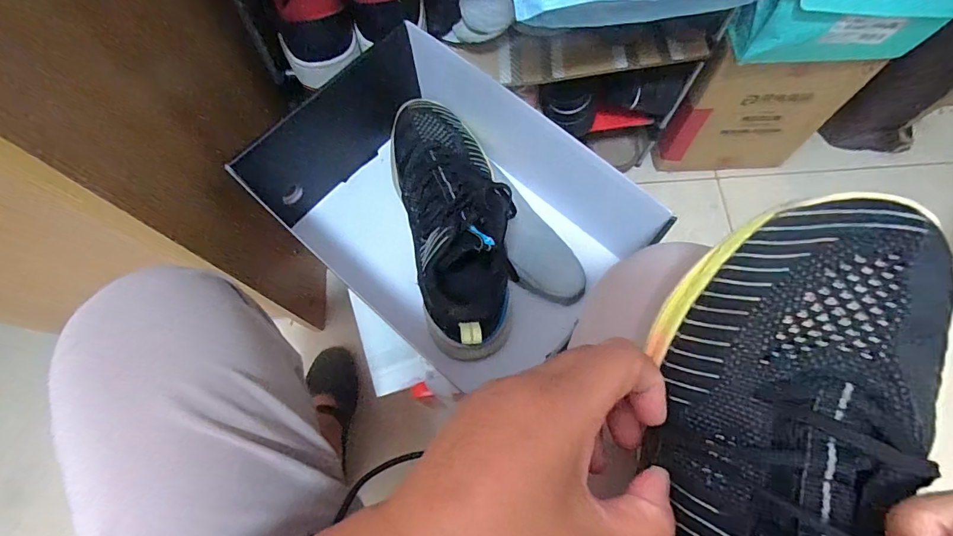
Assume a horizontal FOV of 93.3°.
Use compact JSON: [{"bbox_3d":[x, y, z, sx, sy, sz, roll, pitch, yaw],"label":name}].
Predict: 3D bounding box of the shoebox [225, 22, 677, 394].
[{"bbox_3d":[-0.023,-0.052,0.482,0.345,0.153,0.239,38,74,14],"label":"shoebox"}]

